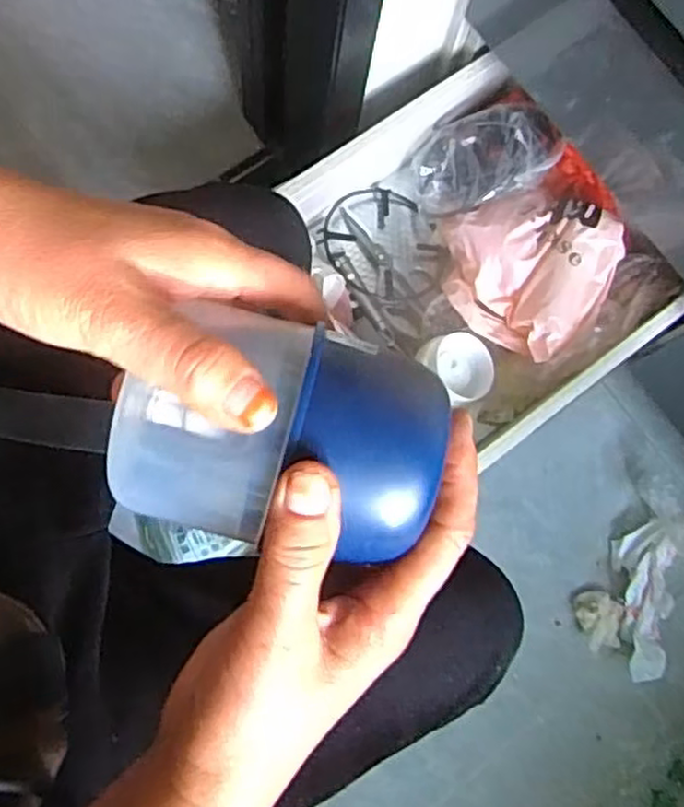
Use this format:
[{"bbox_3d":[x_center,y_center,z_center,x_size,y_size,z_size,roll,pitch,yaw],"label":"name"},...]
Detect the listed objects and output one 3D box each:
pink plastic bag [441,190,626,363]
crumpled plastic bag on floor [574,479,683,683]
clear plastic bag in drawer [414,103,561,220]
[{"bbox_3d":[0.221,-0.170,0.859,0.196,0.070,0.204,-43,86,-11],"label":"pink plastic bag"},{"bbox_3d":[0.476,0.265,0.979,0.262,0.047,0.260,31,78,1],"label":"crumpled plastic bag on floor"},{"bbox_3d":[0.170,-0.294,0.879,0.156,0.086,0.115,-6,79,-2],"label":"clear plastic bag in drawer"}]

